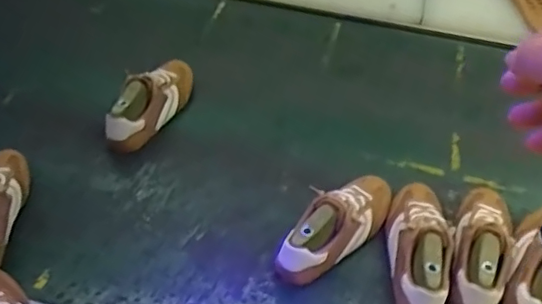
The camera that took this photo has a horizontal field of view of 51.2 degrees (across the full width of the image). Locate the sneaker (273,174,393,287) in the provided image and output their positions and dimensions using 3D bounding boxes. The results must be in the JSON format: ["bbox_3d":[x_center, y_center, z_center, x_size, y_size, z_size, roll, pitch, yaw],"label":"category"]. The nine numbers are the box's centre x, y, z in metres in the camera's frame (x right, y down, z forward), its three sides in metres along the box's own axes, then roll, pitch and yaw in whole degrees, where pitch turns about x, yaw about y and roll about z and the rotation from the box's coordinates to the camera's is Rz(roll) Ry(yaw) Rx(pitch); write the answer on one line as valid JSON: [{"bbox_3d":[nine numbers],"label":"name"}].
[{"bbox_3d":[0.100,0.099,0.828,0.237,0.087,0.077,-33,54,-32],"label":"sneaker"}]

